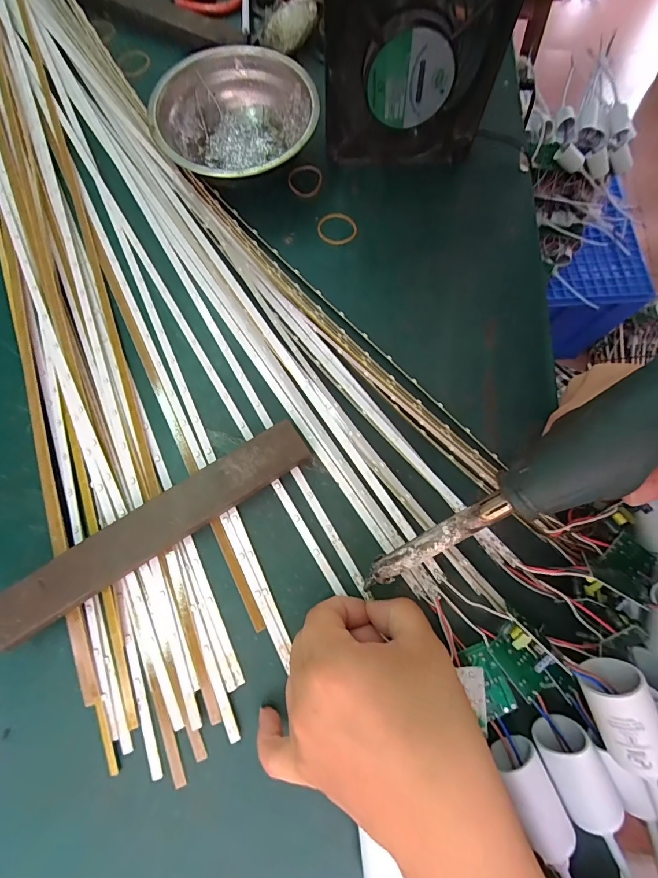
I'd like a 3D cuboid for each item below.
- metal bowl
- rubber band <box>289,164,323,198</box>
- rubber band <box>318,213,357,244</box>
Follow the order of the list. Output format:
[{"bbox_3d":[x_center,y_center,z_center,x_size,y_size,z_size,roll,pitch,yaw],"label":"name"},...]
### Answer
[{"bbox_3d":[-0.072,-0.247,0.301,0.123,0.040,0.117,0,76,-2],"label":"metal bowl"},{"bbox_3d":[-0.020,-0.218,0.314,0.028,0.004,0.028,7,76,0],"label":"rubber band"},{"bbox_3d":[0.007,-0.172,0.306,0.032,0.004,0.026,5,76,0],"label":"rubber band"}]

